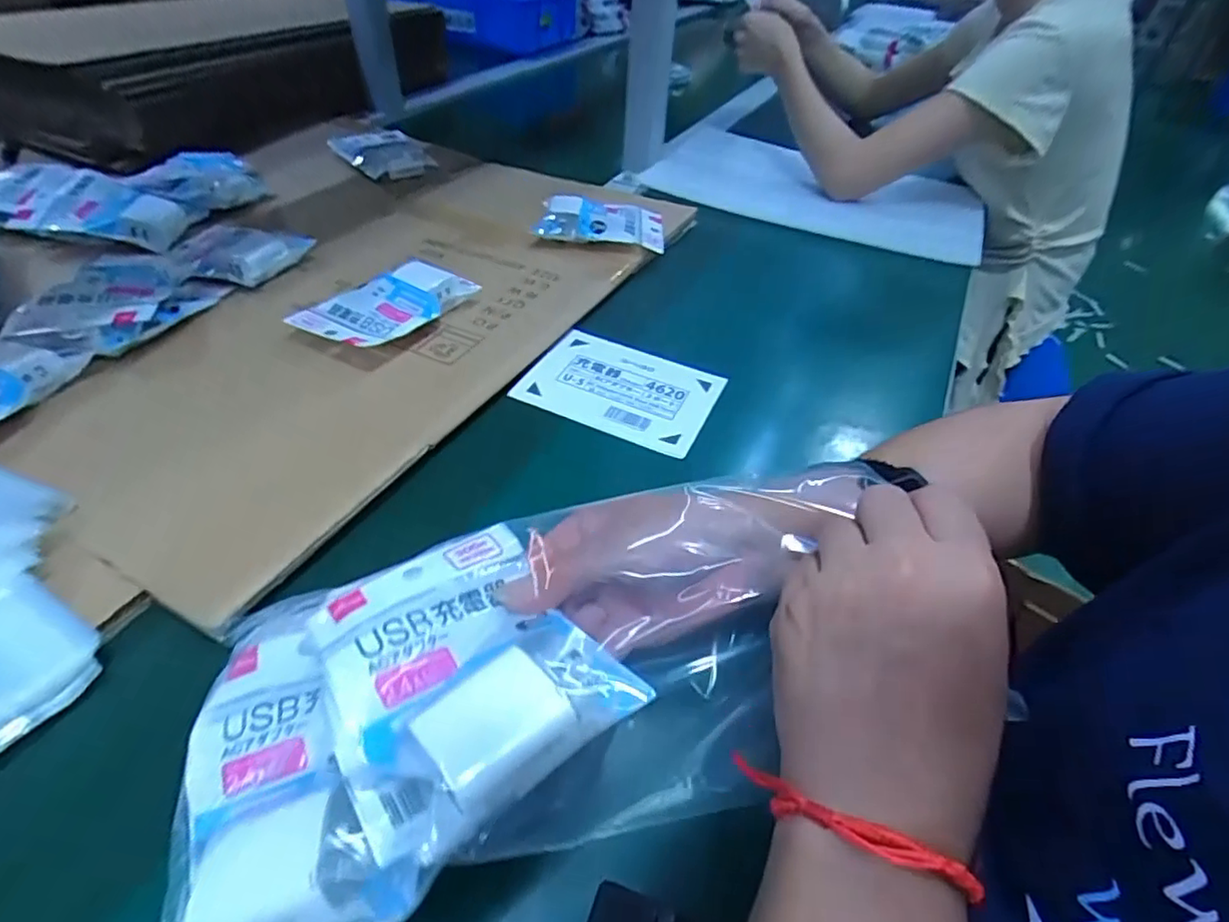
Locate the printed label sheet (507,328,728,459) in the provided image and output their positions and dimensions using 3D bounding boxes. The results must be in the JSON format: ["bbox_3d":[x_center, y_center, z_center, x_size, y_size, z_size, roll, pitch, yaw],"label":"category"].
[{"bbox_3d":[0.008,-0.062,0.496,0.147,0.009,0.109,21,48,16],"label":"printed label sheet"}]

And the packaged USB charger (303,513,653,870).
[{"bbox_3d":[-0.063,0.075,0.241,0.097,0.028,0.123,-24,50,-26],"label":"packaged USB charger"}]

